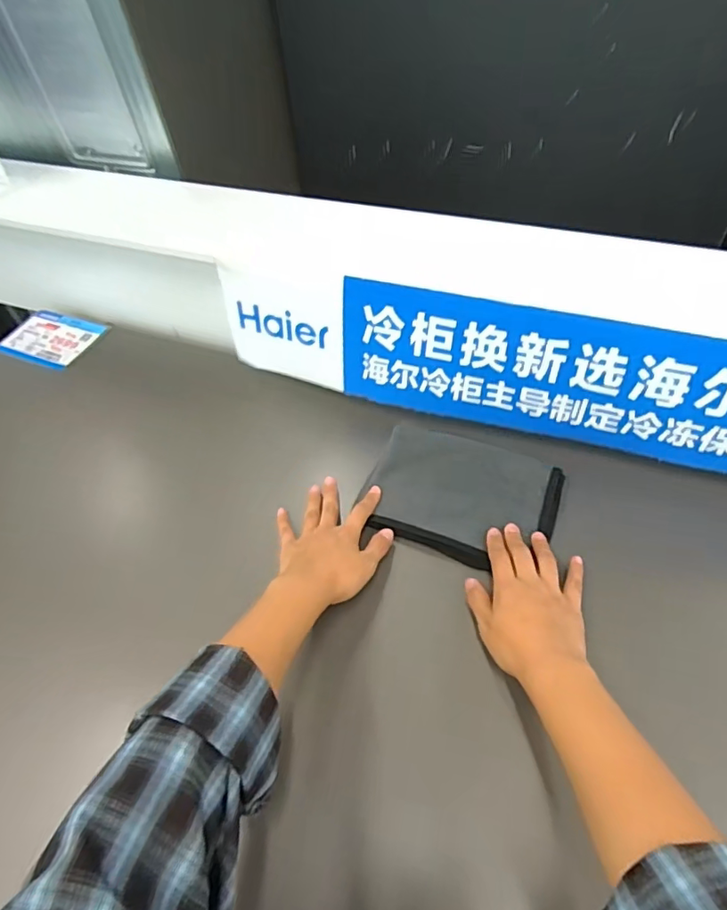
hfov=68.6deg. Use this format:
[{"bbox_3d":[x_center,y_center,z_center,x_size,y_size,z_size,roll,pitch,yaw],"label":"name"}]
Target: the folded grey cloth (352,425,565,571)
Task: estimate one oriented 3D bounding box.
[{"bbox_3d":[0.103,0.042,0.566,0.194,0.026,0.130,15,55,16],"label":"folded grey cloth"}]

